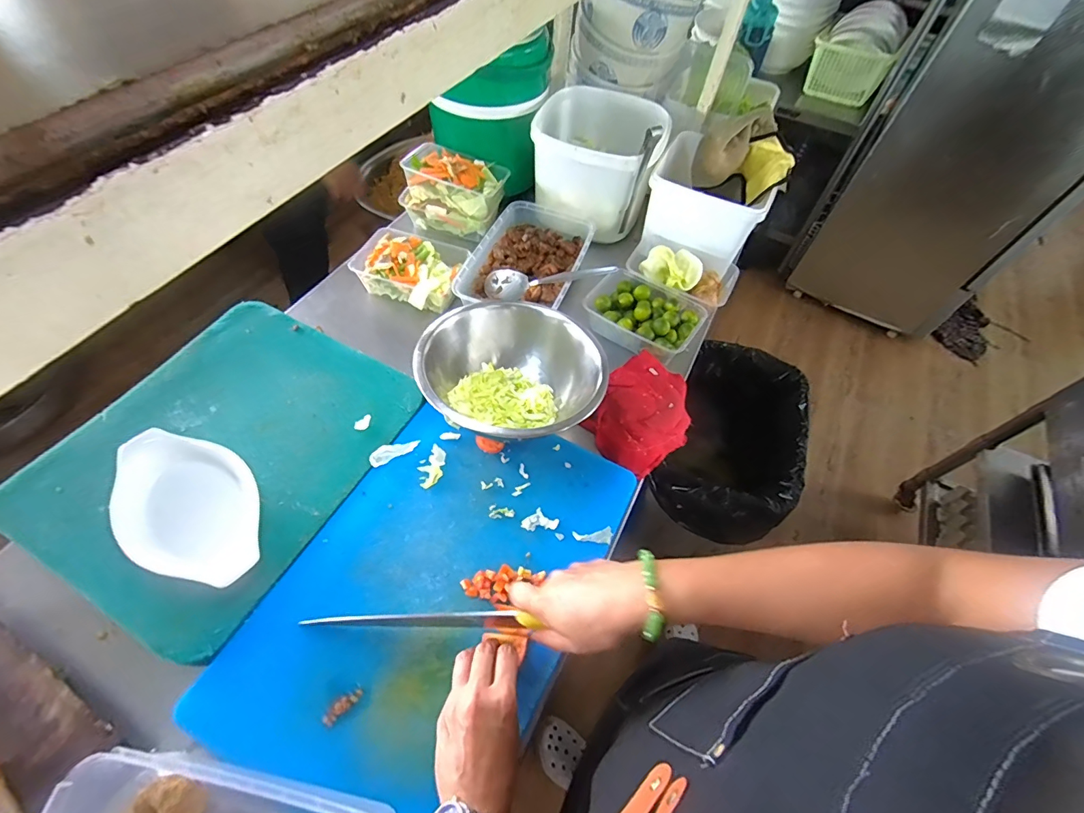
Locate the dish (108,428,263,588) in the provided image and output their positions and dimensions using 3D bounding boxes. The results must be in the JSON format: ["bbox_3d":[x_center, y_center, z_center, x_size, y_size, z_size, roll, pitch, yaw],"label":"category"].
[{"bbox_3d":[-0.395,0.112,0.513,0.216,0.033,0.125,35,61,17],"label":"dish"}]

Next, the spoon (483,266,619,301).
[{"bbox_3d":[0.010,-0.200,0.712,0.209,0.032,0.047,-3,55,20],"label":"spoon"}]

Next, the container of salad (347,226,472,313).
[{"bbox_3d":[-0.216,-0.233,0.759,0.180,0.056,0.132,25,59,11],"label":"container of salad"}]

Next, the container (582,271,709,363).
[{"bbox_3d":[0.158,-0.147,0.725,0.175,0.049,0.123,31,60,15],"label":"container"}]

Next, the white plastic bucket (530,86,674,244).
[{"bbox_3d":[0.107,-0.451,0.823,0.218,0.172,0.199,28,60,13],"label":"white plastic bucket"}]

